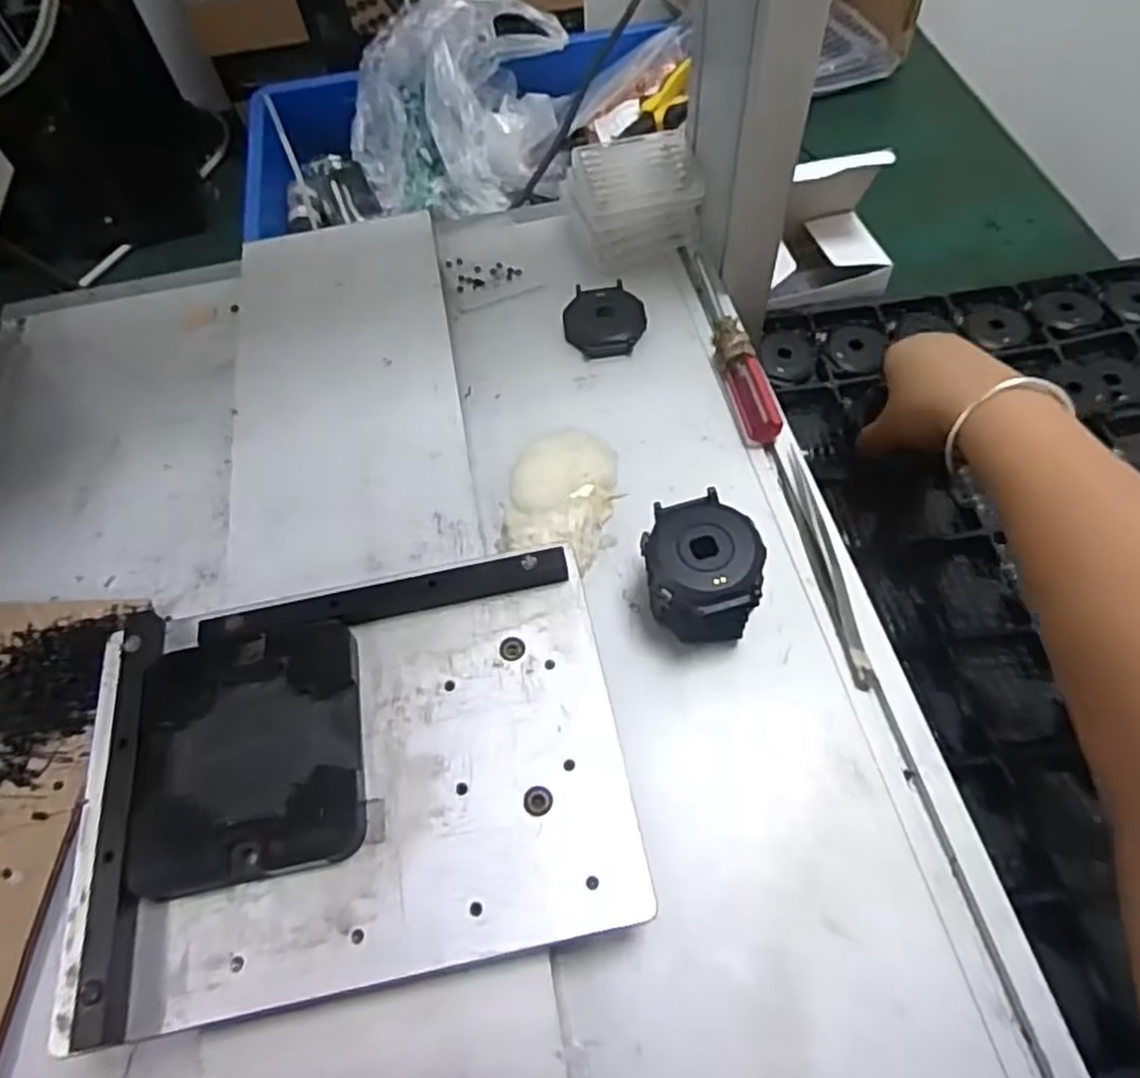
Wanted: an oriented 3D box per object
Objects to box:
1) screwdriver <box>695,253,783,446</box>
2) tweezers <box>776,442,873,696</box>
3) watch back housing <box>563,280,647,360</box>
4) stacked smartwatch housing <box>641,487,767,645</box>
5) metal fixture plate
[{"bbox_3d":[0.091,-0.112,0.414,0.018,0.018,0.137,-9,60,-2],"label":"screwdriver"},{"bbox_3d":[0.120,0.010,0.347,0.012,0.007,0.124,-9,60,-2],"label":"tweezers"},{"bbox_3d":[0.021,-0.132,0.435,0.047,0.011,0.051,-5,60,0],"label":"watch back housing"},{"bbox_3d":[0.057,0.019,0.321,0.047,0.045,0.060,-6,60,-1],"label":"stacked smartwatch housing"},{"bbox_3d":[-0.078,0.084,0.268,0.190,0.017,0.139,-12,60,-4],"label":"metal fixture plate"}]

